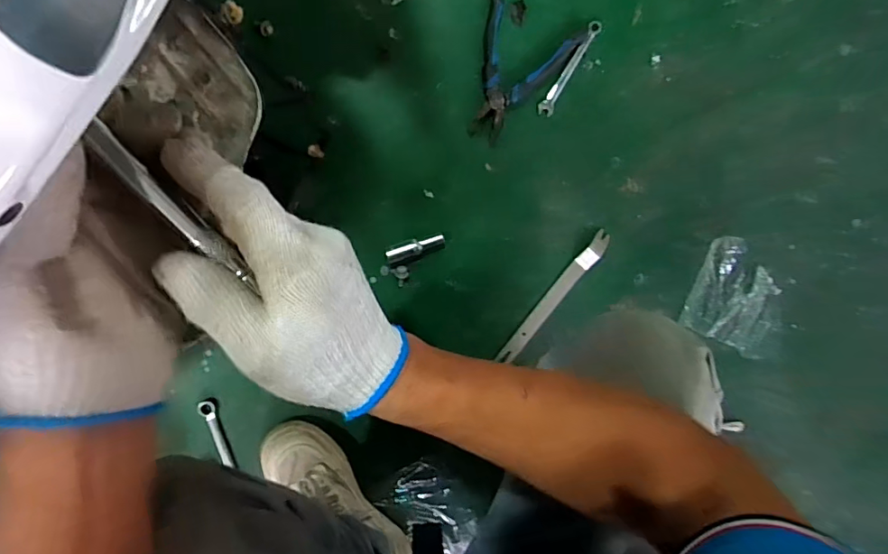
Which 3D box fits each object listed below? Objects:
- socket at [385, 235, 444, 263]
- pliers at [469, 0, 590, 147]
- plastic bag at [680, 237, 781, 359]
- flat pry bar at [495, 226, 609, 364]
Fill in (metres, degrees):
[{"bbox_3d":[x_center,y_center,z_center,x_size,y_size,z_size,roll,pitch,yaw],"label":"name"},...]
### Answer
[{"bbox_3d":[-0.038,-0.039,0.698,0.082,0.027,0.021,-20,99,-3],"label":"socket"},{"bbox_3d":[0.082,-0.276,0.679,0.135,0.014,0.182,30,93,-9],"label":"pliers"},{"bbox_3d":[0.430,0.029,0.754,0.135,0.028,0.160,12,96,-7],"label":"plastic bag"},{"bbox_3d":[0.156,0.032,0.727,0.026,0.012,0.229,39,92,-9],"label":"flat pry bar"}]

